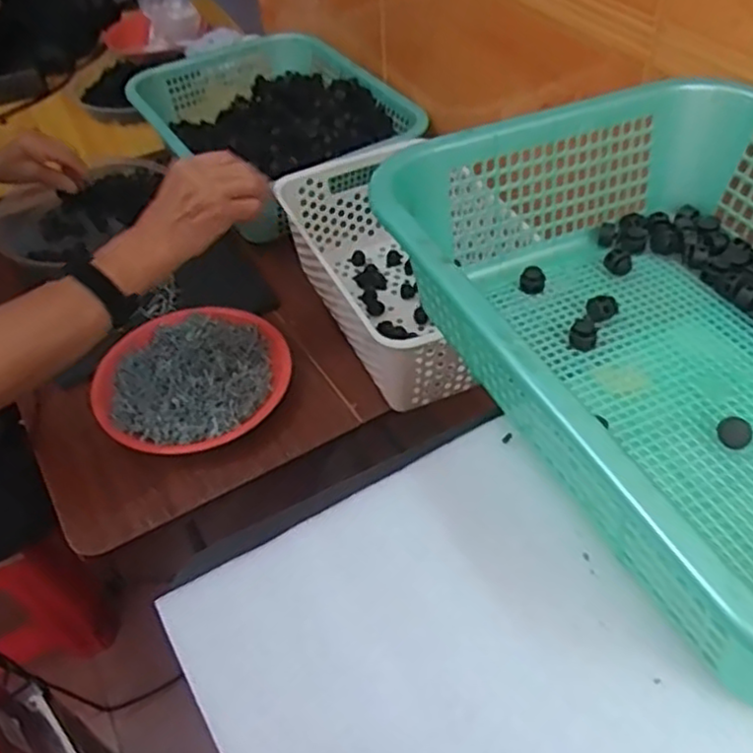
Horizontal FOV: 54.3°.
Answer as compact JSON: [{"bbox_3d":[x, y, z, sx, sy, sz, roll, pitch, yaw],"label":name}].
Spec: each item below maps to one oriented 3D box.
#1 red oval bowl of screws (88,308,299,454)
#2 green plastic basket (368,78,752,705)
[{"bbox_3d":[-0.185,0.000,0.746,0.195,0.042,0.185,-38,55,-26],"label":"red oval bowl of screws"},{"bbox_3d":[0.197,-0.028,0.399,0.298,0.101,0.384,-22,49,-14],"label":"green plastic basket"}]

